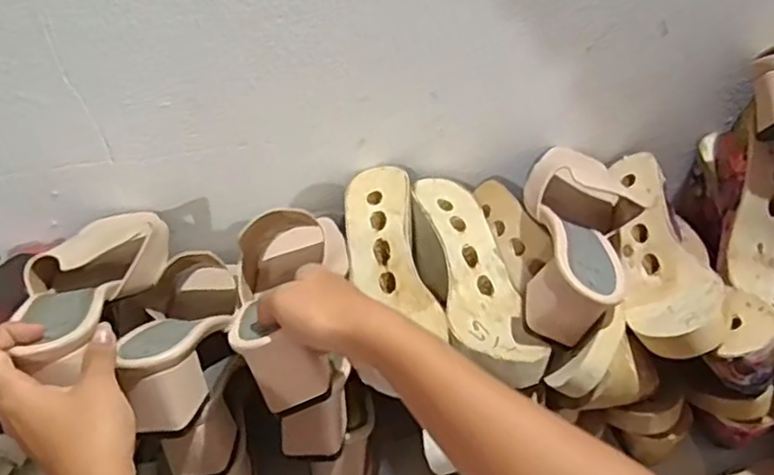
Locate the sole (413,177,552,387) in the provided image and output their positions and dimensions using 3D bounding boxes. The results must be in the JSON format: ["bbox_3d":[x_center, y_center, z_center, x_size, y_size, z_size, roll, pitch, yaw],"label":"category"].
[{"bbox_3d":[0.078,0.034,0.578,0.074,0.043,0.230,-9,44,-4],"label":"sole"}]

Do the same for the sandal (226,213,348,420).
[{"bbox_3d":[-0.080,0.032,0.535,0.080,0.089,0.227,-8,30,-3],"label":"sandal"}]

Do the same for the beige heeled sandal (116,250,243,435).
[{"bbox_3d":[-0.163,0.061,0.555,0.082,0.085,0.224,-13,20,-8],"label":"beige heeled sandal"}]

